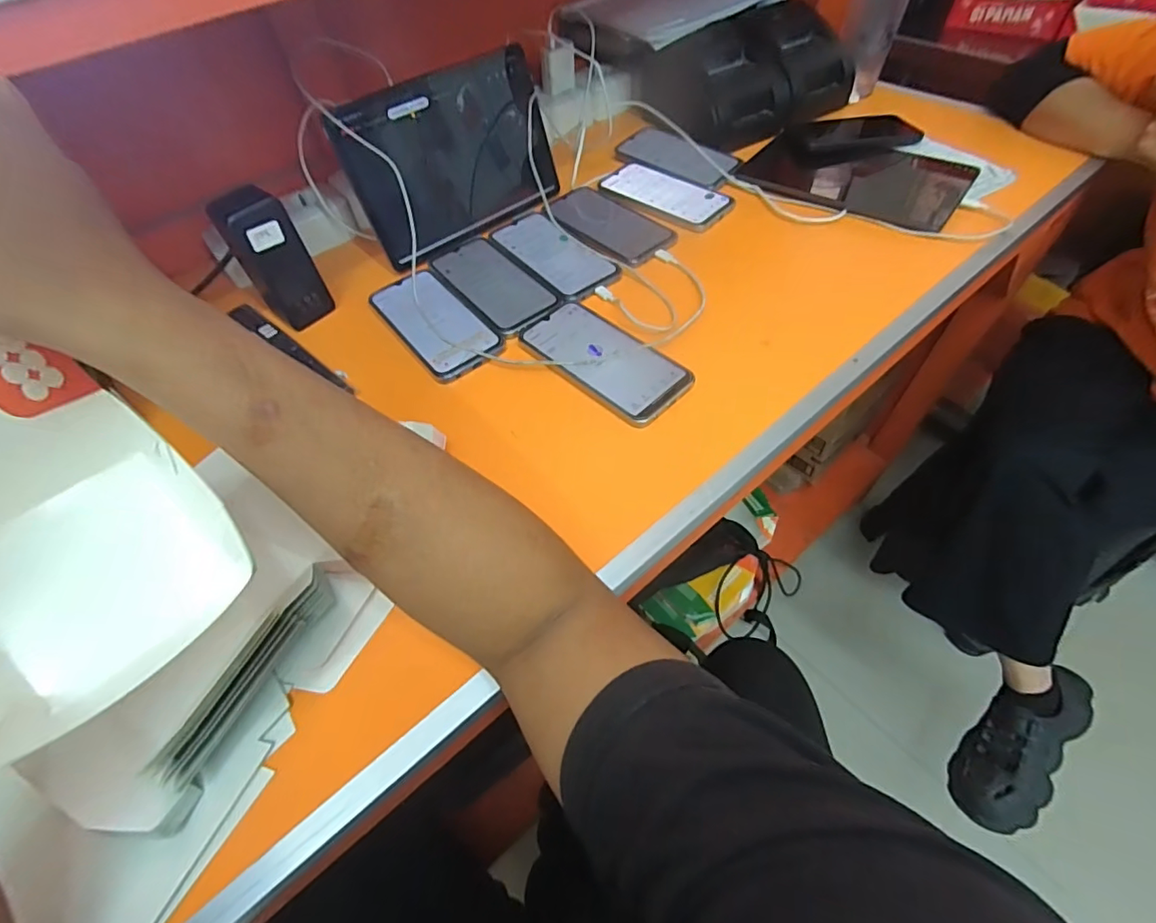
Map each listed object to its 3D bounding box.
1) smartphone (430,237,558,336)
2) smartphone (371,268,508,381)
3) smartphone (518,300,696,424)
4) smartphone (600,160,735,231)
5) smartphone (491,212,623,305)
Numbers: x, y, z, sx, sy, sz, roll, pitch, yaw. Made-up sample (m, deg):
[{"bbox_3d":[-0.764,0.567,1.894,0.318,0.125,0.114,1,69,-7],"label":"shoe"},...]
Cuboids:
[{"bbox_3d":[-0.096,-0.202,0.591,0.081,0.004,0.171,-33,58,-18],"label":"smartphone"},{"bbox_3d":[-0.153,-0.149,0.557,0.080,0.008,0.167,-35,59,-20],"label":"smartphone"},{"bbox_3d":[0.021,-0.099,0.505,0.079,0.005,0.170,-40,60,-22],"label":"smartphone"},{"bbox_3d":[0.110,-0.340,0.672,0.171,0.004,0.084,37,64,27],"label":"smartphone"},{"bbox_3d":[-0.032,-0.241,0.612,0.077,0.008,0.168,-34,58,-19],"label":"smartphone"}]

